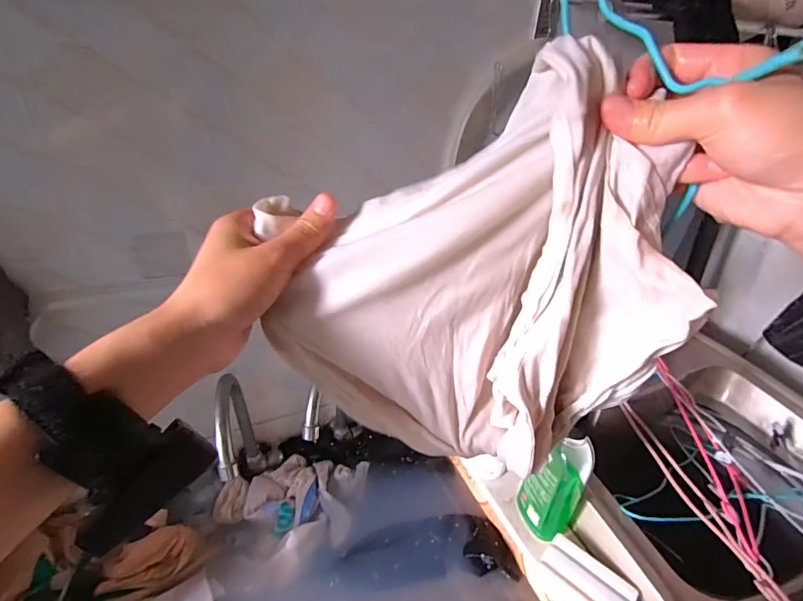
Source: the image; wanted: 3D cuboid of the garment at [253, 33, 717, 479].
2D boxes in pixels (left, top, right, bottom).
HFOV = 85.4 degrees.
[{"bbox_3d":[0.037,-0.009,0.265,0.232,0.237,0.068,11,33,10],"label":"garment"}]

